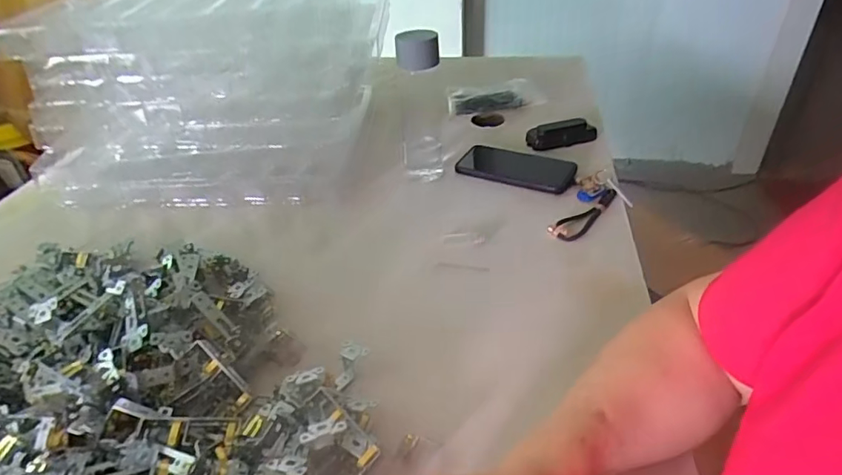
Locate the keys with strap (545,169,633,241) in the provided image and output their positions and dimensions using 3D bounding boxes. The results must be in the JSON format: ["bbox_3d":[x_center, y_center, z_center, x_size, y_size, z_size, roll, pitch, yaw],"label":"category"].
[{"bbox_3d":[0.219,-0.040,0.653,0.066,0.031,0.138,20,42,28],"label":"keys with strap"}]

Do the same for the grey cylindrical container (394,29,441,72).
[{"bbox_3d":[-0.004,-0.236,0.645,0.054,0.043,0.051,-4,36,0],"label":"grey cylindrical container"}]

